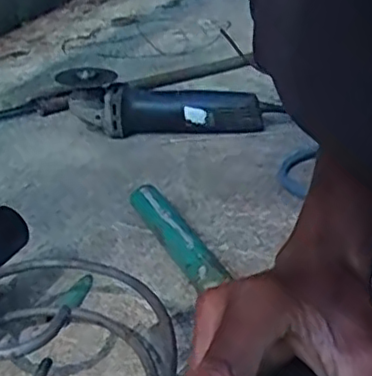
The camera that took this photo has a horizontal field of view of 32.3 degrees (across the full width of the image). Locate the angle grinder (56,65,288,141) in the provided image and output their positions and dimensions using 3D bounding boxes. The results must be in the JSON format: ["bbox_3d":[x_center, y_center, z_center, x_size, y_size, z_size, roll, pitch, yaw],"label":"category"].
[{"bbox_3d":[-0.028,-0.120,0.917,0.297,0.095,0.075,-2,28,3],"label":"angle grinder"}]

